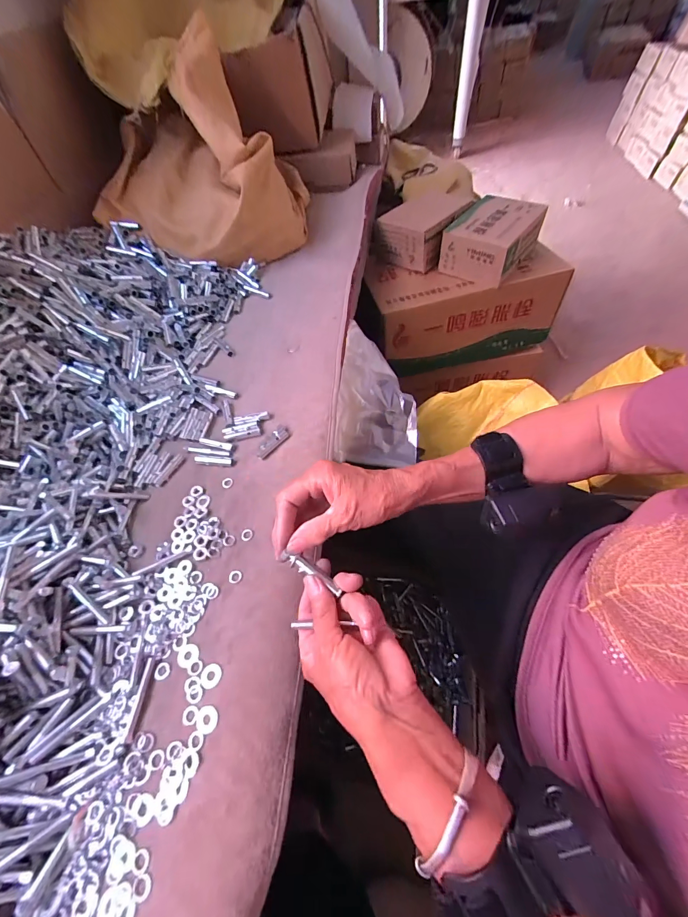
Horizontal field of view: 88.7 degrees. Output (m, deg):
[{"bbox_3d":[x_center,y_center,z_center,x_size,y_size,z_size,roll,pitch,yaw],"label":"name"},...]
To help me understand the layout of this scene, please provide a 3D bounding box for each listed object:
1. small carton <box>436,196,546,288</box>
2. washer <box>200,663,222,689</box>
[{"bbox_3d":[0.295,-0.440,0.706,0.141,0.079,0.175,31,66,24],"label":"small carton"},{"bbox_3d":[-0.111,0.181,0.292,0.017,0.004,0.017,-5,57,0],"label":"washer"}]

